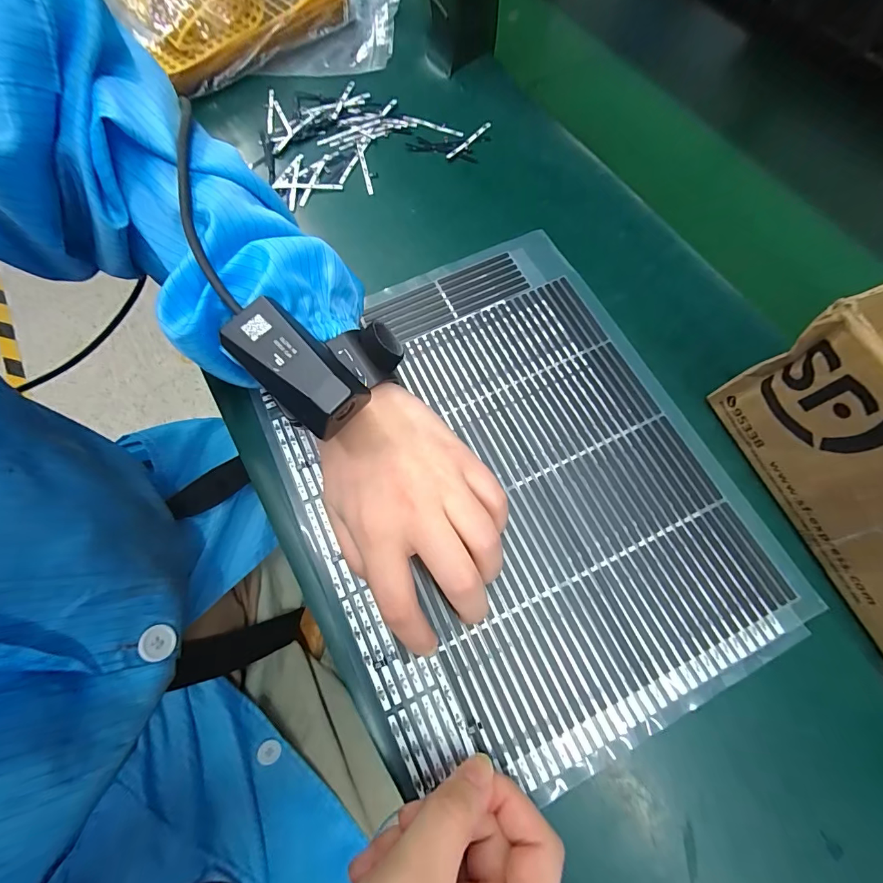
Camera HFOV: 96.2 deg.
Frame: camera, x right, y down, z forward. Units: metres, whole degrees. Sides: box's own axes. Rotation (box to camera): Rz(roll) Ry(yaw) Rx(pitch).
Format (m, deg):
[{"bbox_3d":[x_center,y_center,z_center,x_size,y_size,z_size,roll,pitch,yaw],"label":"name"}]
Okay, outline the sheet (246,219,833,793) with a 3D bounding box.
[{"bbox_3d":[0.037,0.020,0.249,0.248,0.006,0.307,-26,73,-6],"label":"sheet"}]

